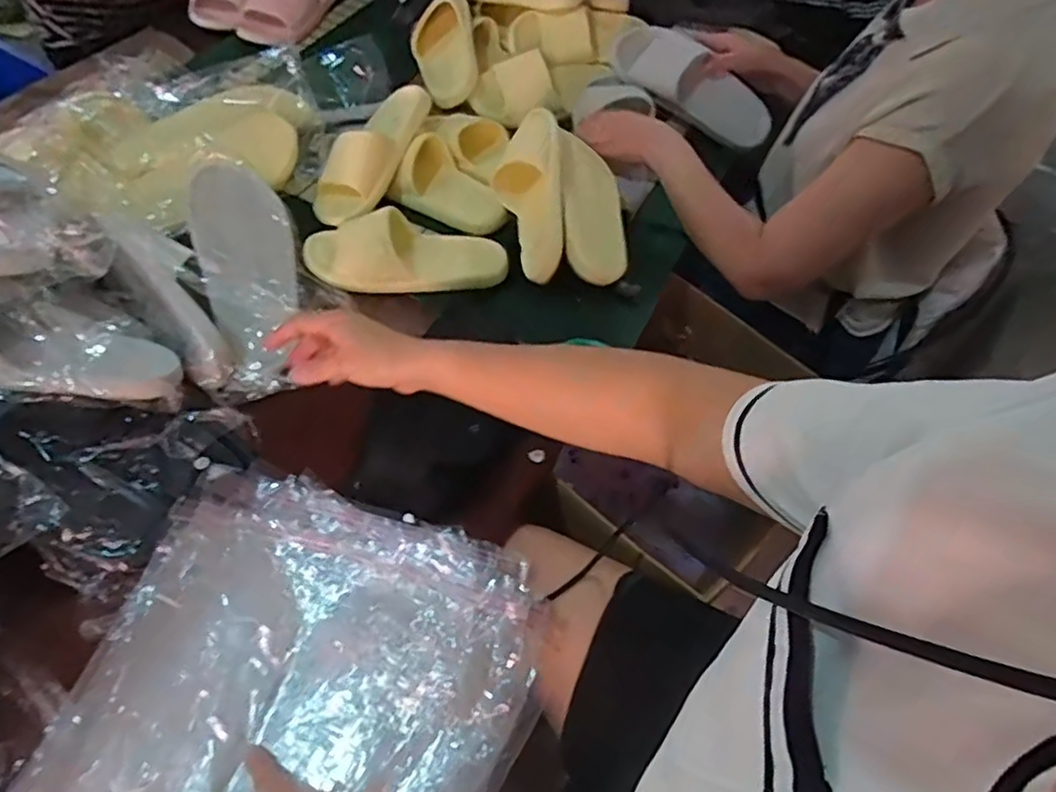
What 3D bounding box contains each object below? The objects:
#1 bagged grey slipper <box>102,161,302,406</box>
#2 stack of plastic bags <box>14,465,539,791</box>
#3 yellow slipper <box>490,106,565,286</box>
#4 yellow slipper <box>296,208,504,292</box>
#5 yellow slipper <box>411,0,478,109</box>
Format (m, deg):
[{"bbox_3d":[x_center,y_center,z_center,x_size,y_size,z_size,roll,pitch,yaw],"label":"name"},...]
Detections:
[{"bbox_3d":[-0.338,-0.138,0.740,0.182,0.066,0.293,-31,64,-21],"label":"bagged grey slipper"},{"bbox_3d":[-0.201,0.279,0.514,0.346,0.052,0.416,19,58,8],"label":"stack of plastic bags"},{"bbox_3d":[0.001,-0.251,0.812,0.083,0.082,0.224,-6,78,-8],"label":"yellow slipper"},{"bbox_3d":[-0.153,-0.176,0.793,0.249,0.066,0.100,2,57,-2],"label":"yellow slipper"},{"bbox_3d":[-0.127,-0.552,1.031,0.106,0.060,0.203,-26,74,25],"label":"yellow slipper"}]

